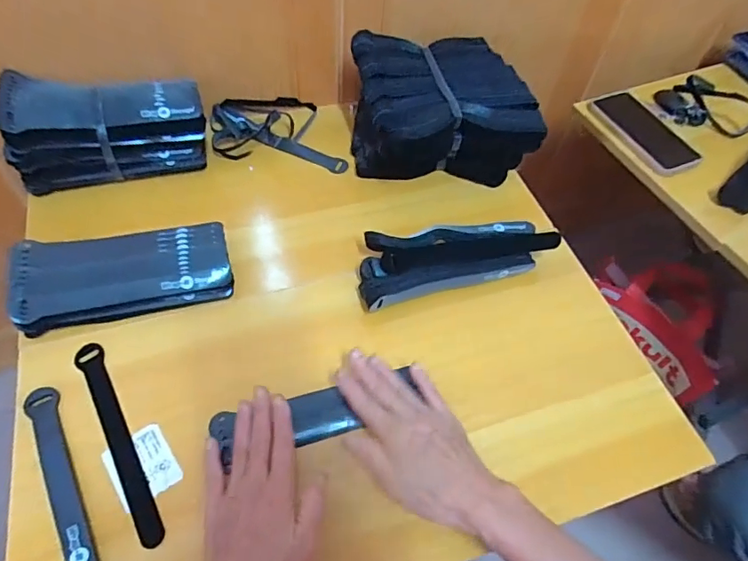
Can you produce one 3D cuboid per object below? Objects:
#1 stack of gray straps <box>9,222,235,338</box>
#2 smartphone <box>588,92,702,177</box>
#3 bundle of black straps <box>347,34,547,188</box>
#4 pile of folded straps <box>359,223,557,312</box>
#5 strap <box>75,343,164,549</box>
[{"bbox_3d":[-0.251,-0.011,0.515,0.196,0.037,0.093,-12,58,-12],"label":"stack of gray straps"},{"bbox_3d":[0.384,-0.213,0.716,0.075,0.013,0.163,-21,60,-17],"label":"smartphone"},{"bbox_3d":[0.085,-0.216,0.640,0.215,0.116,0.149,1,56,-4],"label":"bundle of black straps"},{"bbox_3d":[0.086,-0.027,0.555,0.223,0.042,0.083,-15,59,-14],"label":"pile of folded straps"},{"bbox_3d":[-0.226,0.137,0.442,0.022,0.006,0.198,-26,62,-20],"label":"strap"}]

